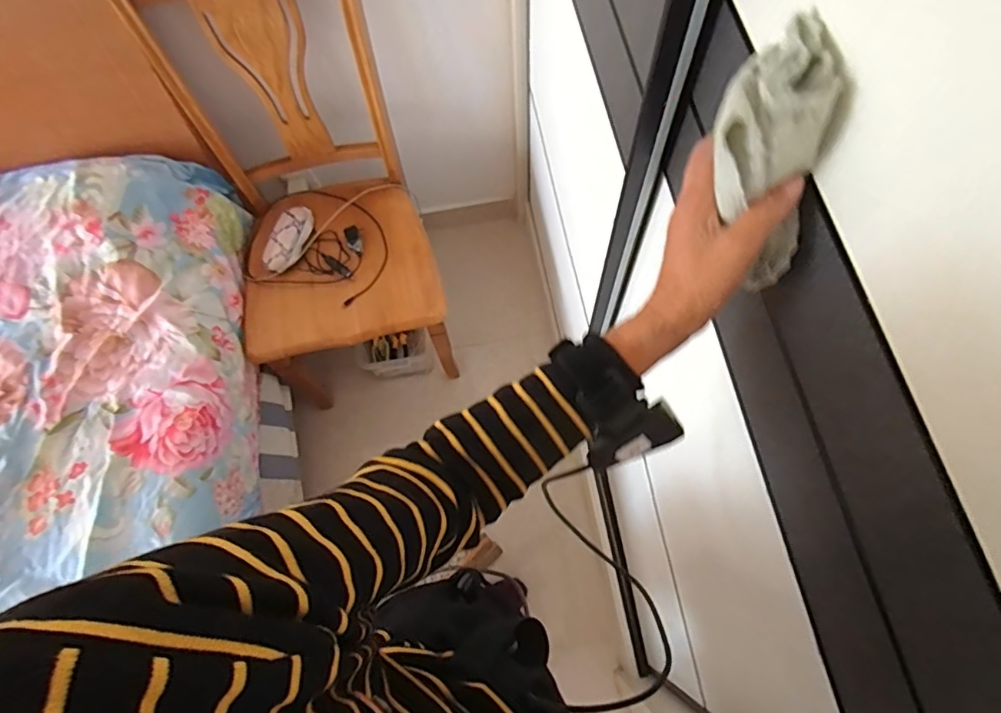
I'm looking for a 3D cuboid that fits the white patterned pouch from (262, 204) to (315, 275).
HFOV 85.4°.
[{"bbox_3d":[-0.483,-0.268,1.244,0.079,0.033,0.169,14,70,9],"label":"white patterned pouch"}]

